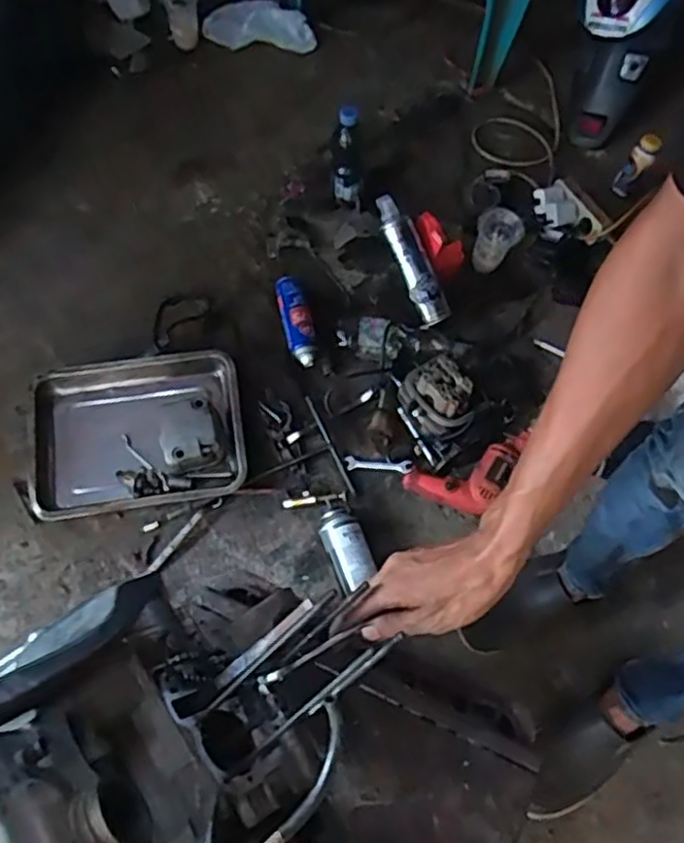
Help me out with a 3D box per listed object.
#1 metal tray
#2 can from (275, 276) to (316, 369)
[{"bbox_3d":[-0.355,0.022,1.193,0.359,0.069,0.266,-9,64,-8],"label":"metal tray"},{"bbox_3d":[-0.083,-0.188,1.286,0.058,0.045,0.186,-11,65,-10],"label":"can"}]

